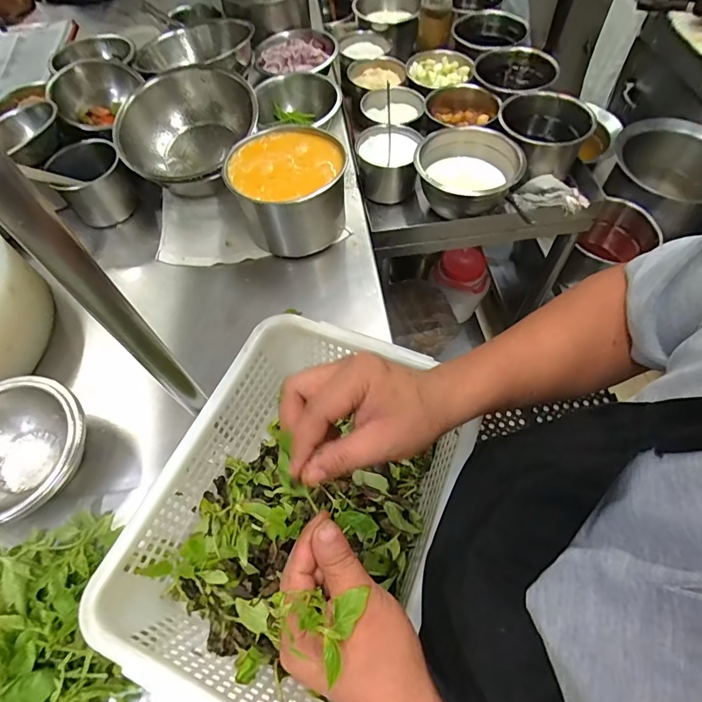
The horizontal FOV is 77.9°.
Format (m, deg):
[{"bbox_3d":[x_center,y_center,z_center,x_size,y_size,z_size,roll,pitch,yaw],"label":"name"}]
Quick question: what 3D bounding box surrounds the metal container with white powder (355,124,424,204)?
[{"bbox_3d":[0.065,-0.337,0.784,0.111,0.086,0.103,3,60,3],"label":"metal container with white powder"}]

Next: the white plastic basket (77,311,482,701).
[{"bbox_3d":[-0.047,0.150,0.445,0.257,0.108,0.346,20,62,13],"label":"white plastic basket"}]

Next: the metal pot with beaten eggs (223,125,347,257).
[{"bbox_3d":[-0.093,-0.240,0.671,0.163,0.128,0.154,-1,60,1],"label":"metal pot with beaten eggs"}]

